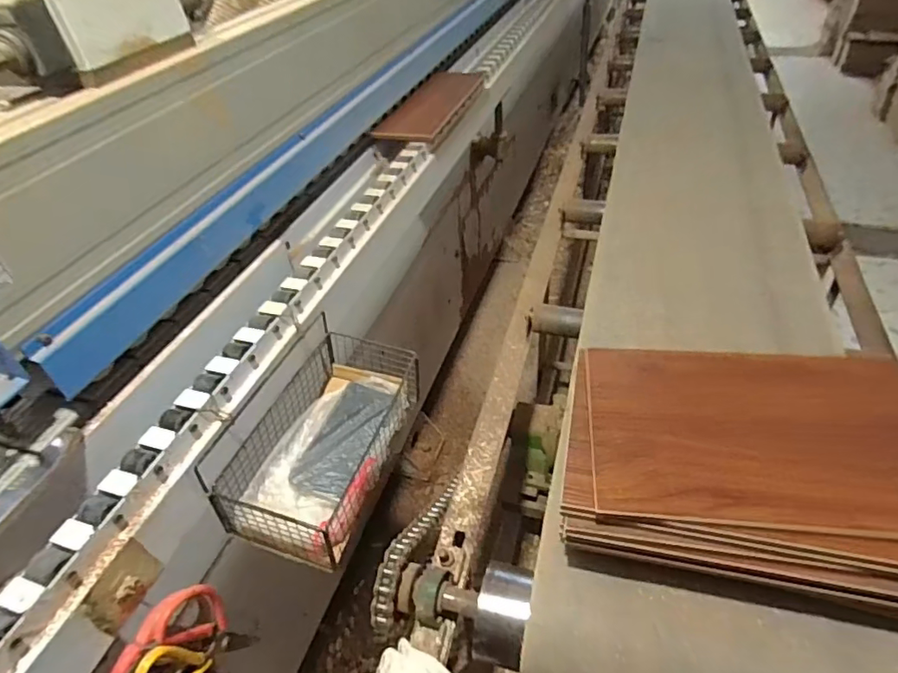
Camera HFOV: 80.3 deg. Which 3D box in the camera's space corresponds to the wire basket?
[{"bbox_3d":[-0.144,0.106,0.618,0.130,0.116,0.254,10,44,16],"label":"wire basket"}]

